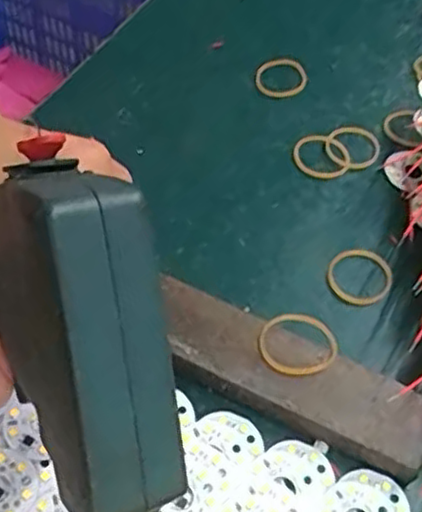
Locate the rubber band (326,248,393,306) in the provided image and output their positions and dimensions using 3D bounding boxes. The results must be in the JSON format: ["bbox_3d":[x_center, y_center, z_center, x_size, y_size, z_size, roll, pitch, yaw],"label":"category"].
[{"bbox_3d":[0.073,0.010,0.344,0.031,0.004,0.033,2,53,-3],"label":"rubber band"}]

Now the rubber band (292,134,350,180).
[{"bbox_3d":[0.062,-0.056,0.388,0.029,0.005,0.030,2,53,-3],"label":"rubber band"}]

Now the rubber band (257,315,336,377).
[{"bbox_3d":[0.037,0.039,0.303,0.033,0.004,0.033,5,48,-6],"label":"rubber band"}]

